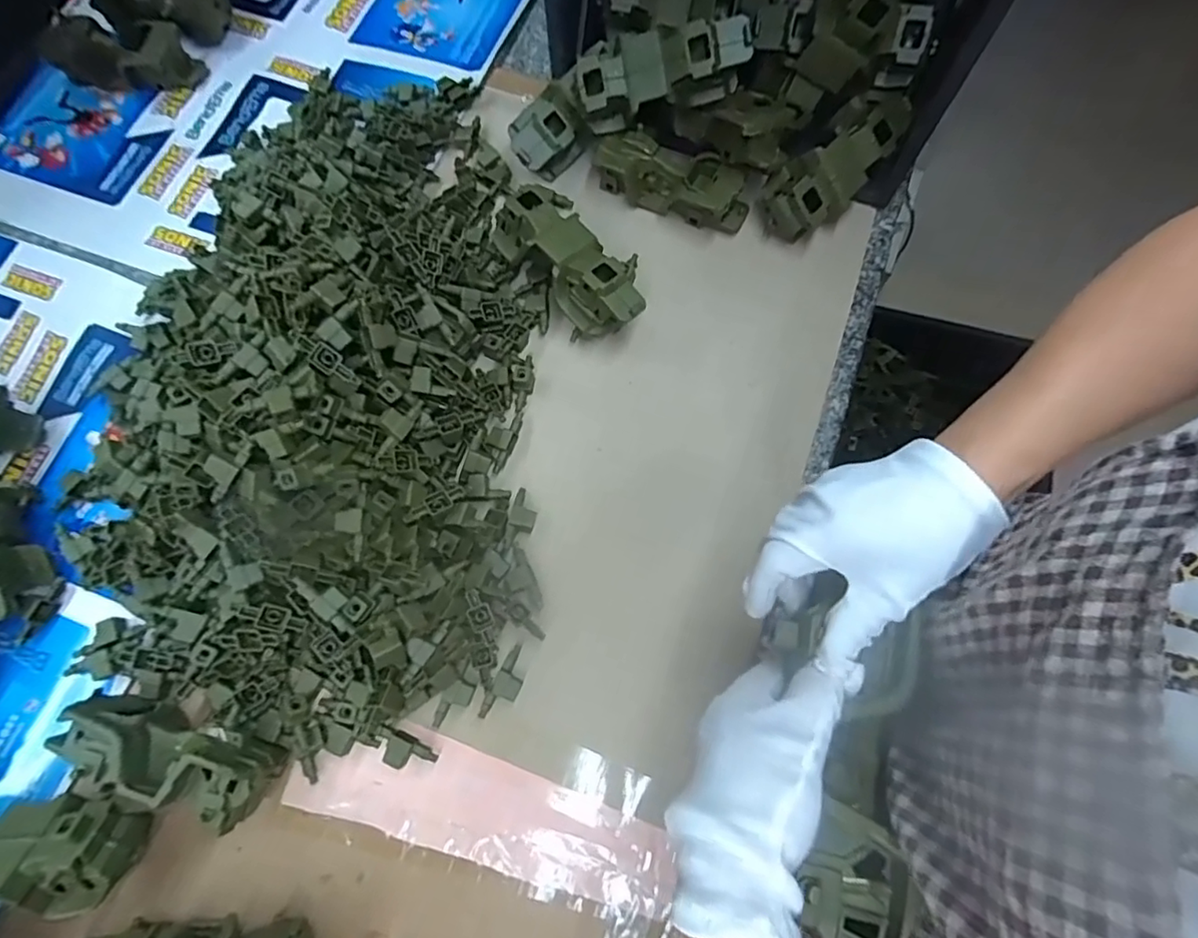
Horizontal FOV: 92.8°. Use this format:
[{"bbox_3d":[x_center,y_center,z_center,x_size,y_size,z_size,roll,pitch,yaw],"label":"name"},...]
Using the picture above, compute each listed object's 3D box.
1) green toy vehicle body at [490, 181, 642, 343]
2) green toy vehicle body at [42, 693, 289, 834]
[{"bbox_3d":[-0.030,-0.221,0.621,0.091,0.077,0.184,-40,80,-13],"label":"green toy vehicle body"},{"bbox_3d":[-0.365,0.242,0.482,0.183,0.067,0.066,17,74,2],"label":"green toy vehicle body"}]

